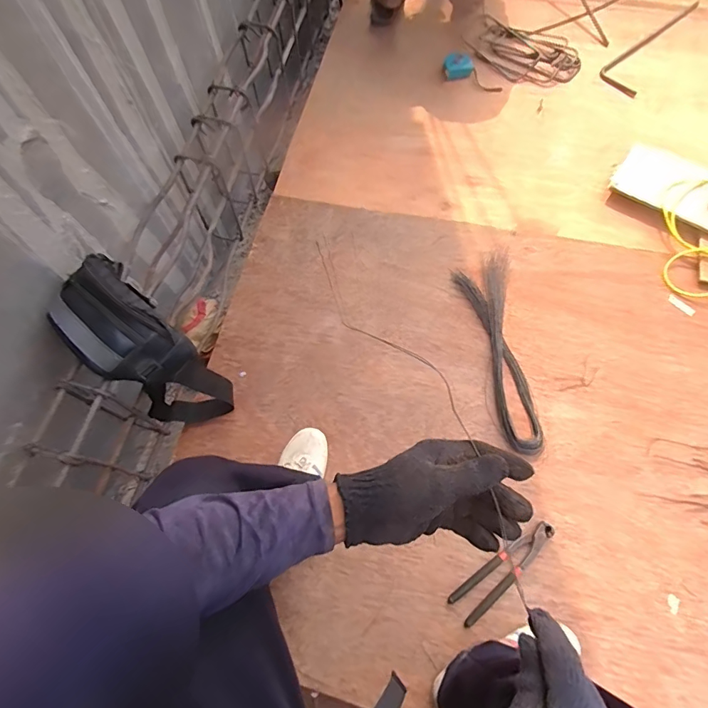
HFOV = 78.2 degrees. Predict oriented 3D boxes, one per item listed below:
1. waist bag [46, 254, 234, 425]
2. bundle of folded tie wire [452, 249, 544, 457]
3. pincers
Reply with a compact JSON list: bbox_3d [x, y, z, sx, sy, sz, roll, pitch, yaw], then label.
[{"bbox_3d":[-0.373,0.010,0.795,0.234,0.325,0.138,40,73,18],"label":"waist bag"},{"bbox_3d":[0.298,-0.022,0.903,0.124,0.041,0.457,-4,65,1],"label":"bundle of folded tie wire"},{"bbox_3d":[0.262,0.371,0.754,0.219,0.021,0.053,-37,69,-14],"label":"pincers"}]

